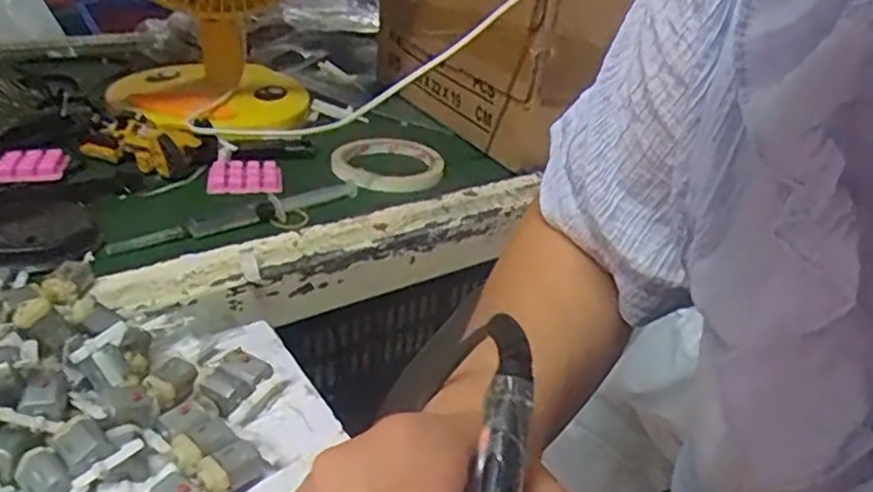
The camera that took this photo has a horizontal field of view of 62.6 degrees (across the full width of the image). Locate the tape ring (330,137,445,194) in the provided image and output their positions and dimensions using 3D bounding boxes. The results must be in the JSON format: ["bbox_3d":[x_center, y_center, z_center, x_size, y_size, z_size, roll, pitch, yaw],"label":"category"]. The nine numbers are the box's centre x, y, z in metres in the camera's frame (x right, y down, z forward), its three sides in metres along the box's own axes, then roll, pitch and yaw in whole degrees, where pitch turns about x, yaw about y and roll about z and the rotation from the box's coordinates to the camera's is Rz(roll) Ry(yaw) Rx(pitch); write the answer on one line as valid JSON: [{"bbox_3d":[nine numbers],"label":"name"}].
[{"bbox_3d":[-0.045,-0.075,0.644,0.096,0.014,0.099,5,30,-3],"label":"tape ring"}]

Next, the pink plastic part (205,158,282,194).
[{"bbox_3d":[-0.160,-0.058,0.597,0.059,0.010,0.046,-2,31,-14],"label":"pink plastic part"}]

